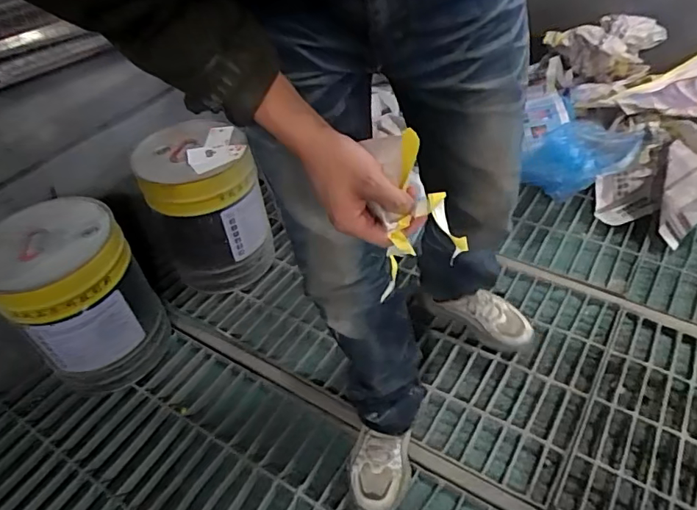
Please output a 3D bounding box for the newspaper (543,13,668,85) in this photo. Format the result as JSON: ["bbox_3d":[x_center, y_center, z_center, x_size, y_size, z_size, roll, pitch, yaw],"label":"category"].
[{"bbox_3d":[0.790,-0.614,1.597,0.310,0.174,0.160,-15,43,-9],"label":"newspaper"}]

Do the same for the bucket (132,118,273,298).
[{"bbox_3d":[-0.332,-0.103,1.260,0.248,0.361,0.257,-3,42,3],"label":"bucket"}]

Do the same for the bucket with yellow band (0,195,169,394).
[{"bbox_3d":[-0.582,0.086,1.123,0.260,0.362,0.288,-35,50,-29],"label":"bucket with yellow band"}]

